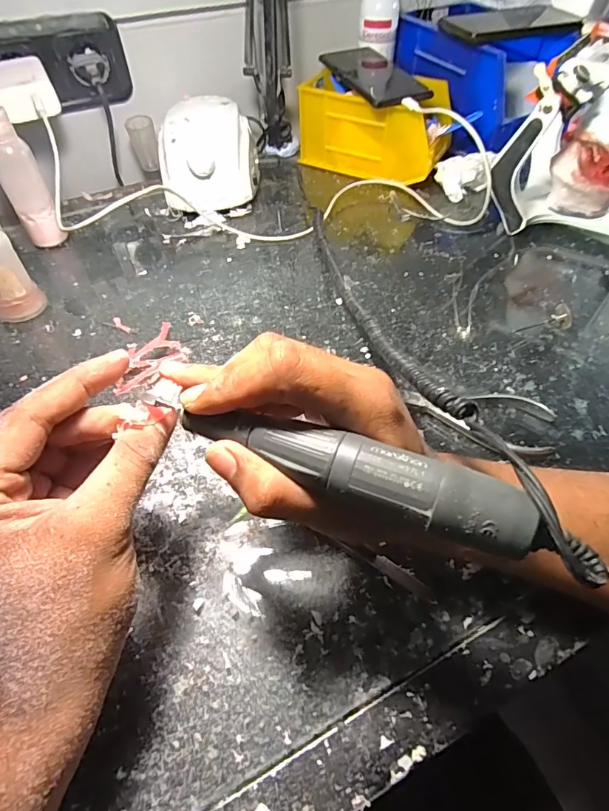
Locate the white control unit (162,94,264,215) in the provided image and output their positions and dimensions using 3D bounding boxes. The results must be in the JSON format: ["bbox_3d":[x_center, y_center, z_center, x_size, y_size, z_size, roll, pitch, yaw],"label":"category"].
[{"bbox_3d":[-0.107,-0.286,0.523,0.102,0.080,0.130,-3,52,-2],"label":"white control unit"}]

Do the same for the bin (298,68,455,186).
[{"bbox_3d":[0.089,-0.343,0.564,0.170,0.086,0.106,27,57,20],"label":"bin"}]

